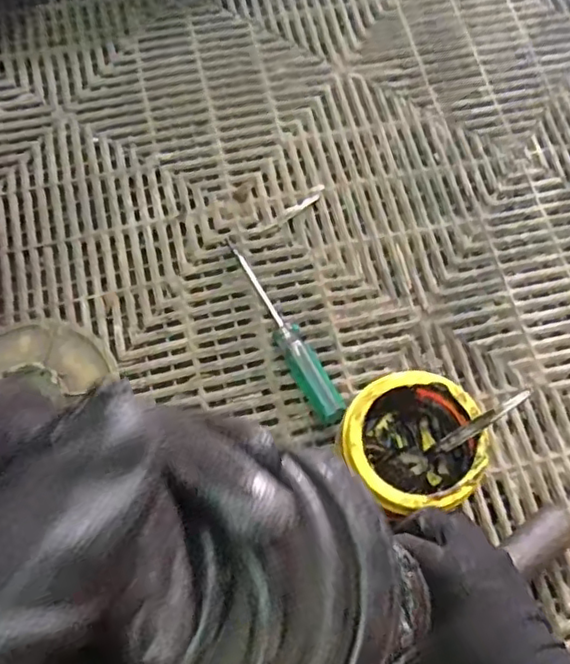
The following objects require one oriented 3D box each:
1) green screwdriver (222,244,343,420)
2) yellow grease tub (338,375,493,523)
[{"bbox_3d":[-0.001,-0.004,0.532,0.024,0.026,0.183,-26,73,-10],"label":"green screwdriver"},{"bbox_3d":[0.097,0.088,0.483,0.104,0.075,0.100,0,71,-1],"label":"yellow grease tub"}]

